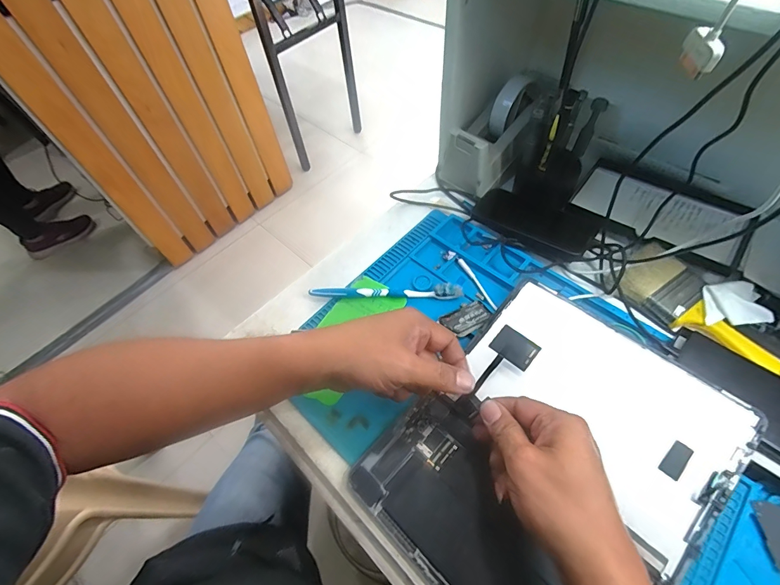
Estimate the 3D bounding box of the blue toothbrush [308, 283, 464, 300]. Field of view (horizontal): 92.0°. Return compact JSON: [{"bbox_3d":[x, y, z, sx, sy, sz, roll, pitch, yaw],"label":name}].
[{"bbox_3d":[-0.006,-0.001,0.457,0.183,0.016,0.015,0,57,5],"label":"blue toothbrush"}]

